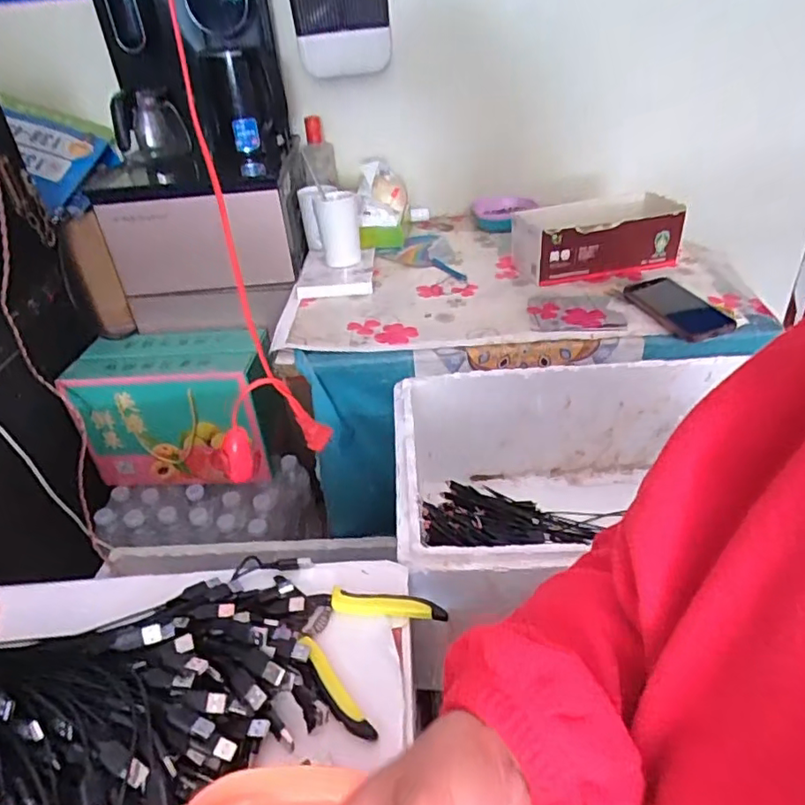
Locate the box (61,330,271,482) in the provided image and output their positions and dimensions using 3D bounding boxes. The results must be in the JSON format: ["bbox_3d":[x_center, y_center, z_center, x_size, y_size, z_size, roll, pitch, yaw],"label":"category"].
[{"bbox_3d":[-0.402,0.013,1.094,0.325,0.239,0.163,-1,35,6],"label":"box"}]

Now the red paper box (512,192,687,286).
[{"bbox_3d":[0.328,-0.286,1.018,0.254,0.099,0.142,-10,35,-7],"label":"red paper box"}]

